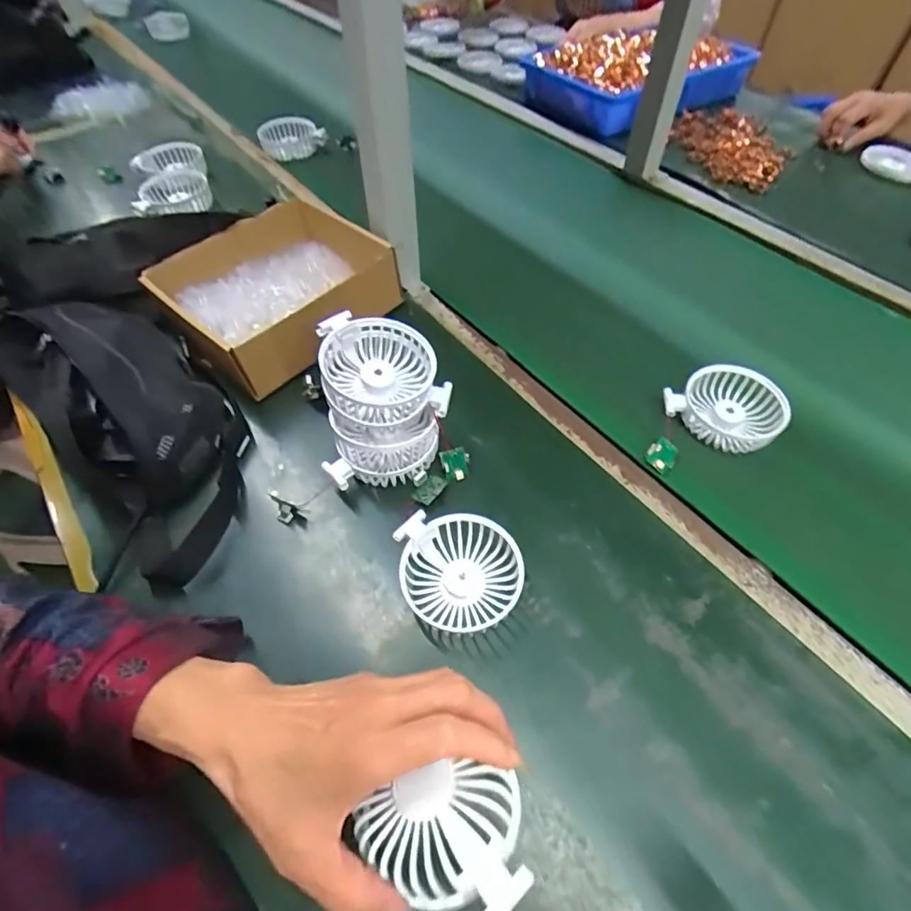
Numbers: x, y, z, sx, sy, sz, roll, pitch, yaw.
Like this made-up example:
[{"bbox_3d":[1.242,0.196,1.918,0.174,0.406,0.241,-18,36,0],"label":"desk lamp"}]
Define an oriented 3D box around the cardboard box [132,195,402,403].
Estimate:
[{"bbox_3d":[-0.187,-0.180,0.545,0.201,0.068,0.203,38,65,24],"label":"cardboard box"}]

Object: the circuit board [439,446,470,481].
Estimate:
[{"bbox_3d":[0.001,0.008,0.446,0.024,0.029,0.004,-17,20,-4],"label":"circuit board"}]

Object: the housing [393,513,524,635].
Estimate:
[{"bbox_3d":[0.004,0.088,0.385,0.092,0.031,0.081,1,55,3],"label":"housing"}]

